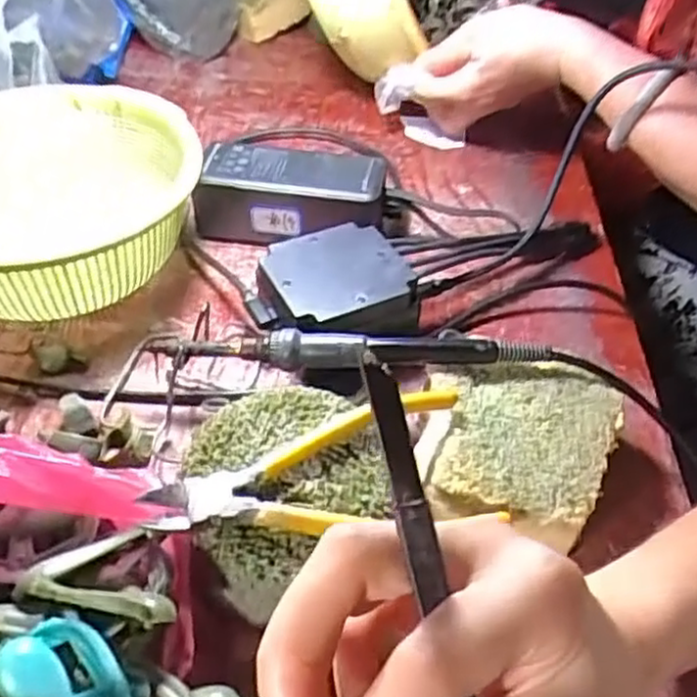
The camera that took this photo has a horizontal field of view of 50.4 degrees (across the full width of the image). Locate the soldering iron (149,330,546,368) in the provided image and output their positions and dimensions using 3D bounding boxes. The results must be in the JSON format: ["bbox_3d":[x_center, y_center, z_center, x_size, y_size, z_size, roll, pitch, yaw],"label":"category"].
[{"bbox_3d":[-0.001,-0.004,0.389,0.203,0.015,0.017,2,46,0],"label":"soldering iron"}]

